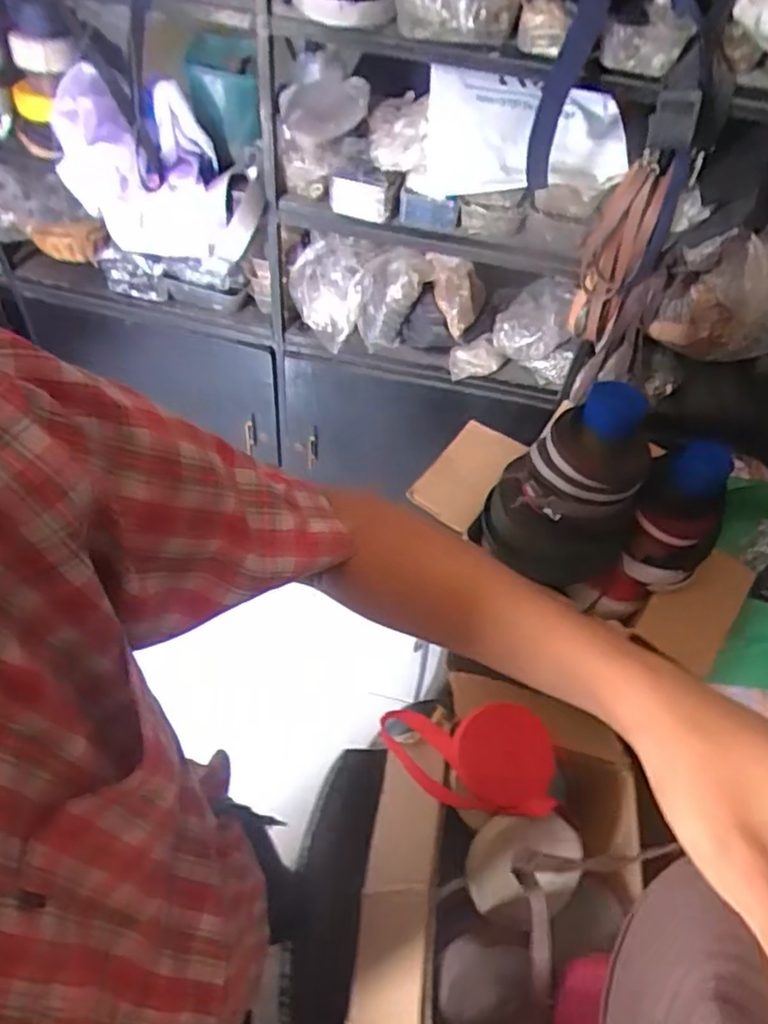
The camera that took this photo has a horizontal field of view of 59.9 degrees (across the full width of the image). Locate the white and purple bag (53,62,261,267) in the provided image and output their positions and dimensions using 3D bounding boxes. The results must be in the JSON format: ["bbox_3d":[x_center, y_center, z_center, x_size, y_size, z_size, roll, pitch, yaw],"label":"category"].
[{"bbox_3d":[-0.363,-0.529,1.080,0.330,0.271,0.104,4,53,-2],"label":"white and purple bag"}]

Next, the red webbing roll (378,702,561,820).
[{"bbox_3d":[0.110,0.334,0.905,0.230,0.098,0.136,9,53,1],"label":"red webbing roll"}]

